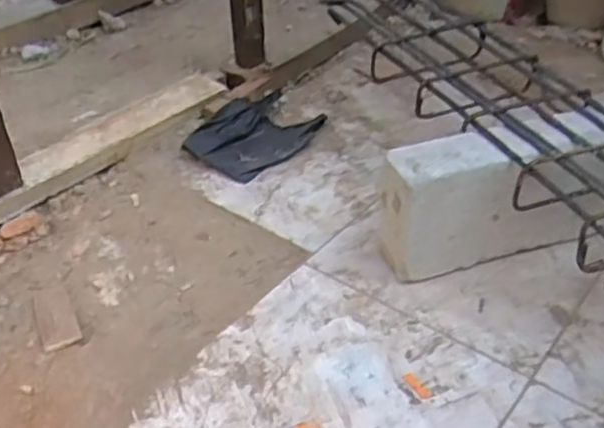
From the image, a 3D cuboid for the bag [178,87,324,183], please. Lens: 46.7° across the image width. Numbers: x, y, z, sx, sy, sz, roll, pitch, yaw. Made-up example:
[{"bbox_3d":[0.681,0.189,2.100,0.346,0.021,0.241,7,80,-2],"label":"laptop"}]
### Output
[{"bbox_3d":[-0.090,-0.176,1.472,0.185,0.052,0.280,25,43,29],"label":"bag"}]

